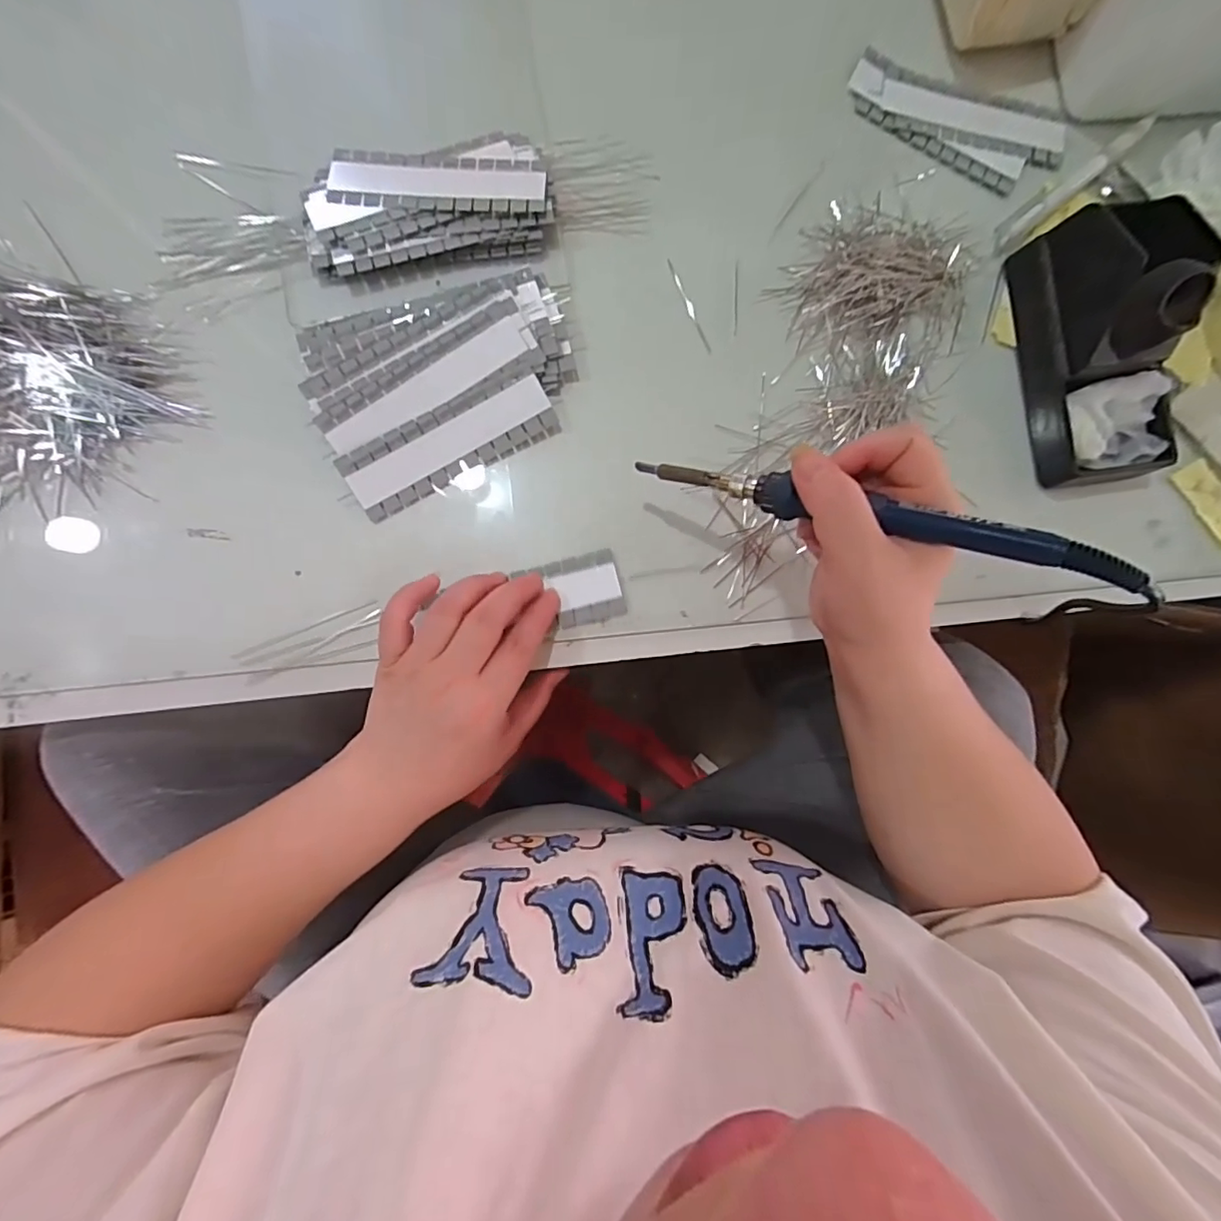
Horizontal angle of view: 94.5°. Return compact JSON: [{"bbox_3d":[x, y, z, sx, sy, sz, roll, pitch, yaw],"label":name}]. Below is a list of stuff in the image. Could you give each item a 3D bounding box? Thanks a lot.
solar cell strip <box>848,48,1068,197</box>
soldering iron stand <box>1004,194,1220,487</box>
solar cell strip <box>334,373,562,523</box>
[{"bbox_3d":[0.227,-0.315,0.370,0.145,0.006,0.064,12,87,-4],"label":"solar cell strip"},{"bbox_3d":[0.301,-0.157,0.330,0.070,0.073,0.147,-8,88,-5],"label":"soldering iron stand"},{"bbox_3d":[-0.094,-0.099,0.336,0.125,0.006,0.039,-28,107,-2],"label":"solar cell strip"}]

